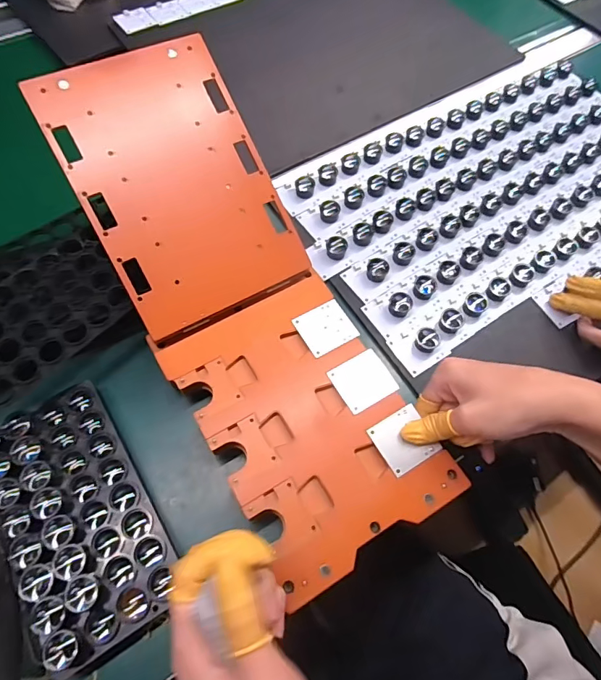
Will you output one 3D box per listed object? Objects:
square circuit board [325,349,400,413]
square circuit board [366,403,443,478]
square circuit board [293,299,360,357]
[{"bbox_3d":[0.055,0.035,0.391,0.048,0.004,0.045,-27,69,-15],"label":"square circuit board"},{"bbox_3d":[0.085,0.082,0.368,0.045,0.004,0.044,-27,69,-16],"label":"square circuit board"},{"bbox_3d":[0.024,-0.012,0.415,0.047,0.004,0.045,-27,68,-13],"label":"square circuit board"}]

